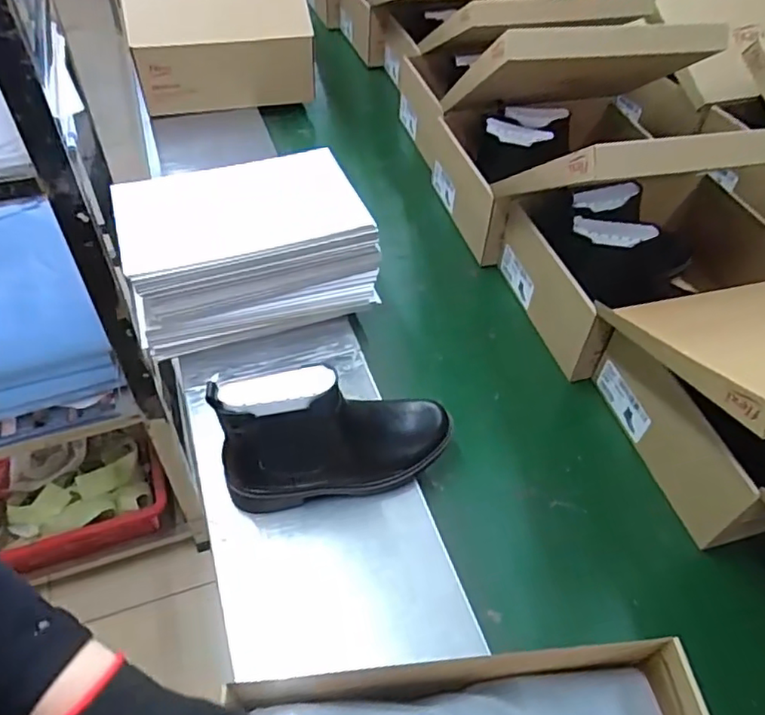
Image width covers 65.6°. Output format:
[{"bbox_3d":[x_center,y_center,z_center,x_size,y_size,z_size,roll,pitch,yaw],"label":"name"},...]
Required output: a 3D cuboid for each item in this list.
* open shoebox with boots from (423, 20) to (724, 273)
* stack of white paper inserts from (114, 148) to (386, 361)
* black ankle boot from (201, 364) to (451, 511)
[{"bbox_3d":[0.285,-0.416,0.990,0.349,0.309,0.255,-8,50,-10],"label":"open shoebox with boots"},{"bbox_3d":[-0.185,-0.147,0.830,0.317,0.153,0.219,-13,51,-15],"label":"stack of white paper inserts"},{"bbox_3d":[-0.039,0.075,0.618,0.247,0.168,0.082,-13,51,-15],"label":"black ankle boot"}]

